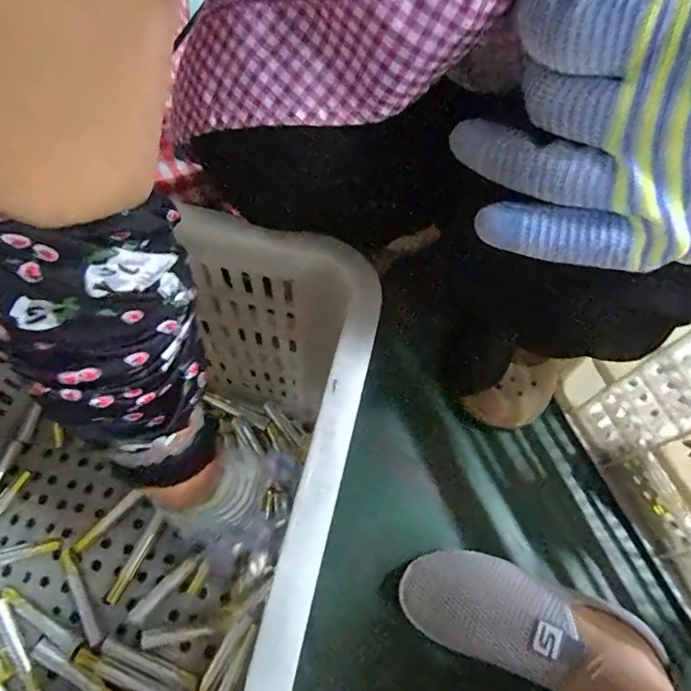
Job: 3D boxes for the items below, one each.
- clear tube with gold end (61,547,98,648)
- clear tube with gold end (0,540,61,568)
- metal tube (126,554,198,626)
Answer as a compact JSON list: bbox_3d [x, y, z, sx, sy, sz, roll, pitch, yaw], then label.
[{"bbox_3d":[-0.238,0.225,0.438,0.011,0.008,0.086,-25,68,-14],"label":"clear tube with gold end"},{"bbox_3d":[-0.312,0.197,0.456,0.084,0.014,0.018,-10,65,-8],"label":"clear tube with gold end"},{"bbox_3d":[-0.165,0.220,0.443,0.013,0.014,0.070,39,68,15],"label":"metal tube"}]

